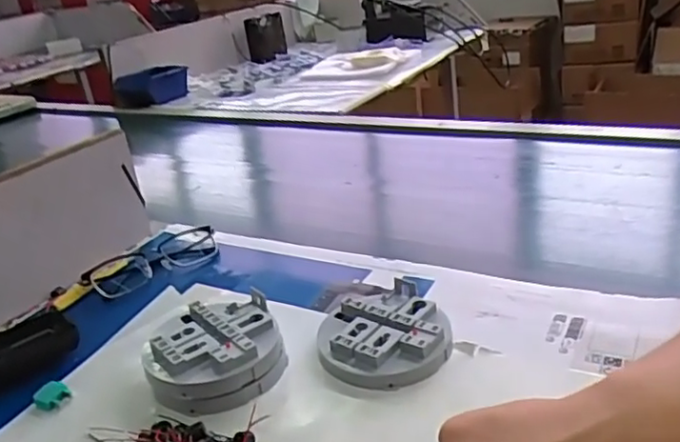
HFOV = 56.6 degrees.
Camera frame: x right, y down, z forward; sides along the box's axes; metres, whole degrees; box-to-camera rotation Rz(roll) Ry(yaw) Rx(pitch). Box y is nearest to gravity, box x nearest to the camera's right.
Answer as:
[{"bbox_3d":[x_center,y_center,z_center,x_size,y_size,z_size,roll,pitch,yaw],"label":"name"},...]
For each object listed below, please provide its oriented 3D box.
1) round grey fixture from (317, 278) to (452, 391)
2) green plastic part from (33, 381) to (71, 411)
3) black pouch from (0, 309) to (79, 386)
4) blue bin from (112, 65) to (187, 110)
[{"bbox_3d":[0.035,0.088,0.498,0.099,0.028,0.106,-5,25,4],"label":"round grey fixture"},{"bbox_3d":[-0.220,0.134,0.482,0.020,0.014,0.022,12,31,36],"label":"green plastic part"},{"bbox_3d":[-0.278,0.111,0.525,0.107,0.026,0.045,-25,30,-35],"label":"black pouch"},{"bbox_3d":[-0.414,-0.298,1.393,0.109,0.072,0.140,13,33,37],"label":"blue bin"}]

